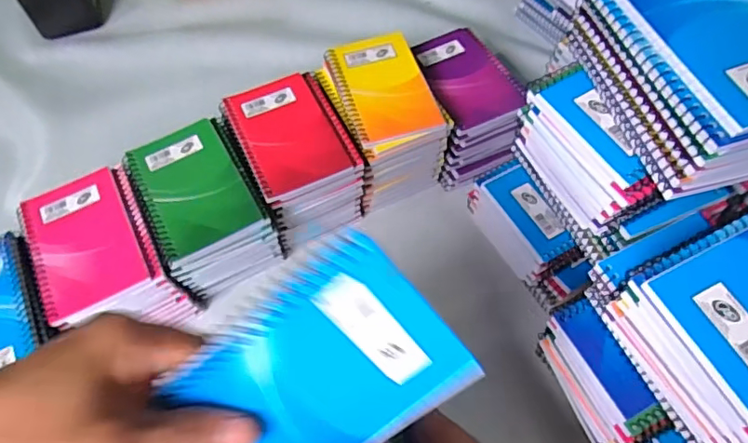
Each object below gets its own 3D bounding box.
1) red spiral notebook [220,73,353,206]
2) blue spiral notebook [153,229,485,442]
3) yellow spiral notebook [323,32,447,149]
[{"bbox_3d":[-0.082,-0.082,0.493,0.083,0.008,0.128,-24,63,-10],"label":"red spiral notebook"},{"bbox_3d":[-0.030,0.071,0.230,0.126,0.008,0.088,-37,104,7],"label":"blue spiral notebook"},{"bbox_3d":[0.009,-0.131,0.517,0.083,0.008,0.128,-19,62,-8],"label":"yellow spiral notebook"}]

